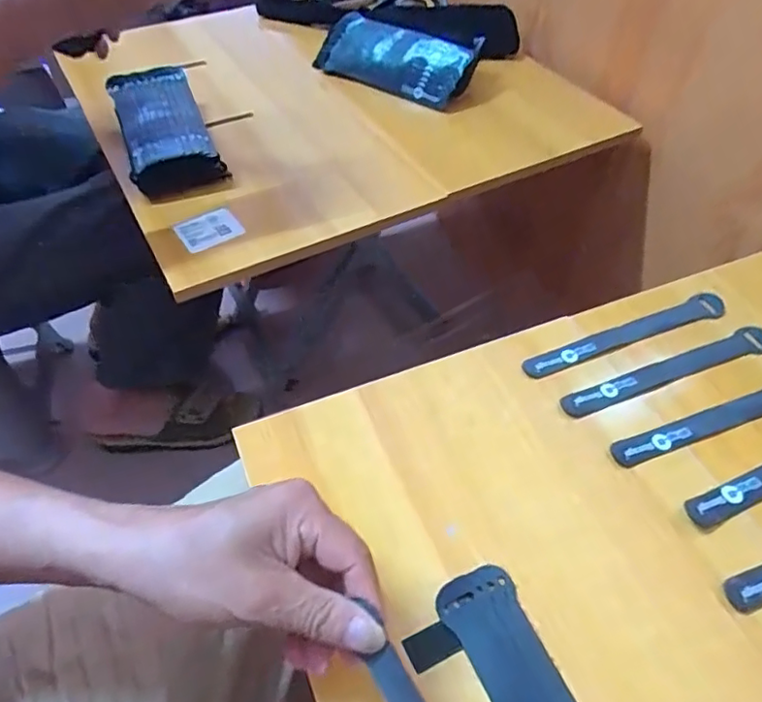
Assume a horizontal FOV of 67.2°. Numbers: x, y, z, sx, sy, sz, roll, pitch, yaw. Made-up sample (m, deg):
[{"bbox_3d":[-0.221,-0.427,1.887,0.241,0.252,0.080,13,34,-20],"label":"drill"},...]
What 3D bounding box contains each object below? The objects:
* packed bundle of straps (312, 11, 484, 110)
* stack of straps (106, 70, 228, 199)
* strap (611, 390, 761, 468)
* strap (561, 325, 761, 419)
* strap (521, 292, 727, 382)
[{"bbox_3d":[0.012,-0.386,0.777,0.232,0.081,0.086,26,55,21],"label":"packed bundle of straps"},{"bbox_3d":[-0.250,-0.254,0.663,0.094,0.057,0.201,-19,52,-14],"label":"stack of straps"},{"bbox_3d":[0.260,0.050,0.431,0.195,0.006,0.024,-16,56,-14],"label":"strap"},{"bbox_3d":[0.232,0.015,0.459,0.197,0.007,0.024,-18,52,-14],"label":"strap"},{"bbox_3d":[0.207,-0.014,0.484,0.194,0.006,0.023,-18,57,-15],"label":"strap"}]

